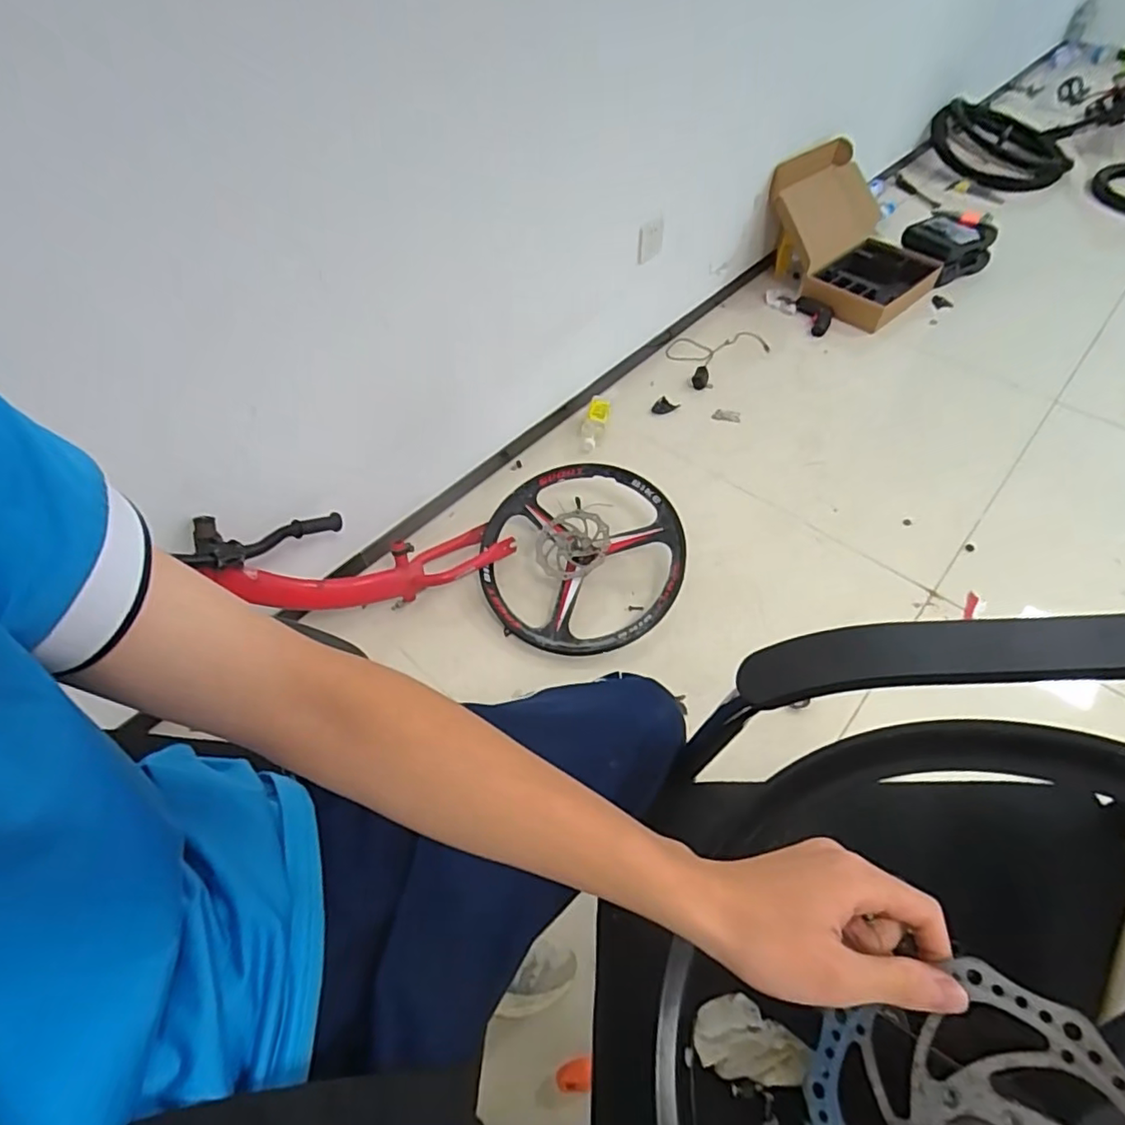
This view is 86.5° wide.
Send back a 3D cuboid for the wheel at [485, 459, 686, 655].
[{"bbox_3d":[0.041,-0.011,1.235,0.416,0.111,0.416,-3,65,7],"label":"wheel"}]

